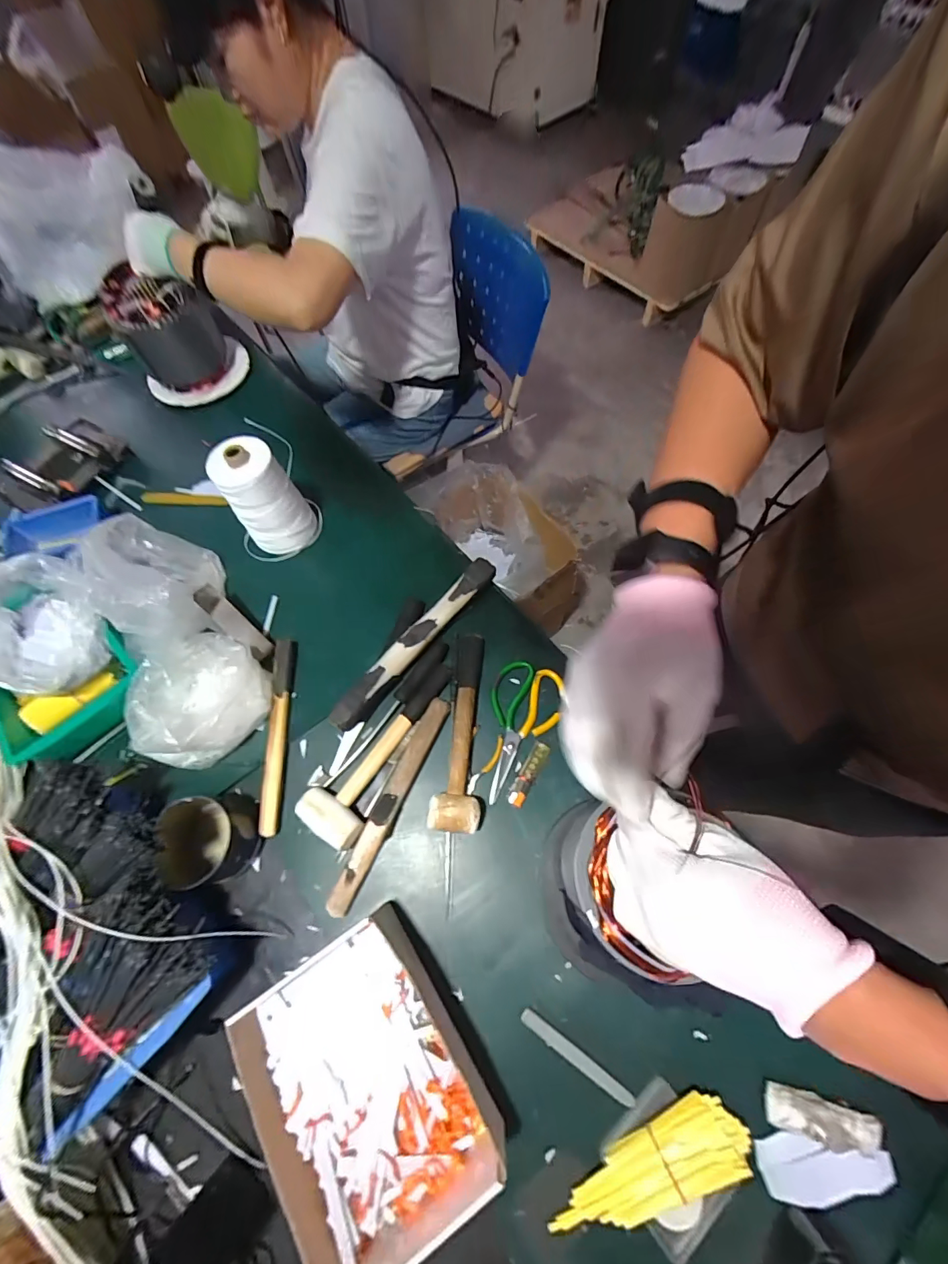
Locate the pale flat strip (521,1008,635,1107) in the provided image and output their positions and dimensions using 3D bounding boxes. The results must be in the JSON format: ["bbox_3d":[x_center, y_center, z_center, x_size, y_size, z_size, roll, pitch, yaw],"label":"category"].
[{"bbox_3d":[0.107,0.449,0.473,0.128,0.006,0.014,31,72,15],"label":"pale flat strip"}]

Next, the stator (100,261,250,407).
[{"bbox_3d":[-0.566,-0.566,0.844,0.194,0.158,0.171,-35,70,-12],"label":"stator"}]

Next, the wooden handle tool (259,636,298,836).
[{"bbox_3d":[-0.267,0.134,0.609,0.029,0.023,0.256,-5,67,1],"label":"wooden handle tool"}]

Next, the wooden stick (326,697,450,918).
[{"bbox_3d":[-0.103,0.211,0.569,0.030,0.016,0.277,23,70,12],"label":"wooden stick"}]

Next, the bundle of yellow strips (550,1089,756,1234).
[{"bbox_3d":[0.167,0.514,0.423,0.194,0.018,0.057,-25,68,-8],"label":"bundle of yellow strips"}]

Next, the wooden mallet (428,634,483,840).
[{"bbox_3d":[-0.020,0.122,0.588,0.066,0.039,0.264,2,67,4],"label":"wooden mallet"}]

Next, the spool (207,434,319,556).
[{"bbox_3d":[-0.316,-0.201,0.680,0.097,0.170,0.083,-35,69,-12],"label":"spool"}]

